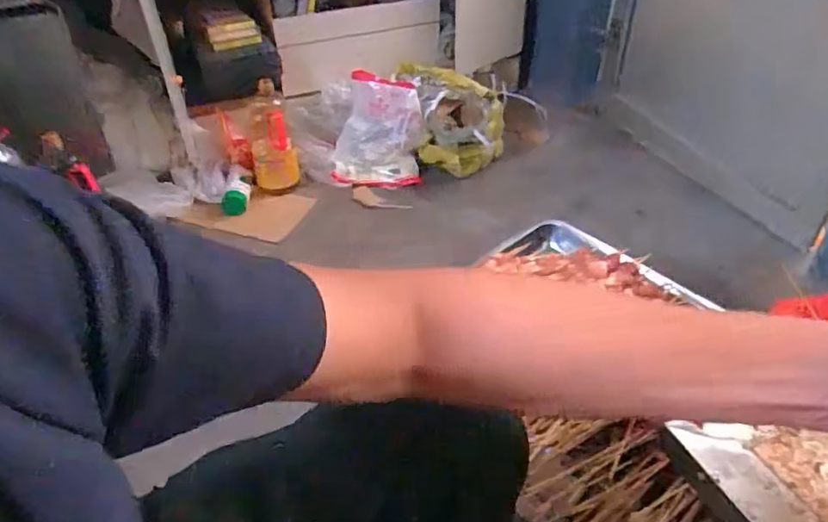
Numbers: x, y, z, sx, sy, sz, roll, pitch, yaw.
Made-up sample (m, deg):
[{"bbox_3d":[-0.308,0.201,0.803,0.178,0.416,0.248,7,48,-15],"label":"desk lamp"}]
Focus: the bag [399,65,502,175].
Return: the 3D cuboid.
[{"bbox_3d":[0.097,-0.387,1.572,0.207,0.188,0.362,-6,40,-5],"label":"bag"}]

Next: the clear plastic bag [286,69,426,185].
[{"bbox_3d":[-0.154,-0.337,1.518,0.328,0.211,0.212,-5,39,-4],"label":"clear plastic bag"}]

